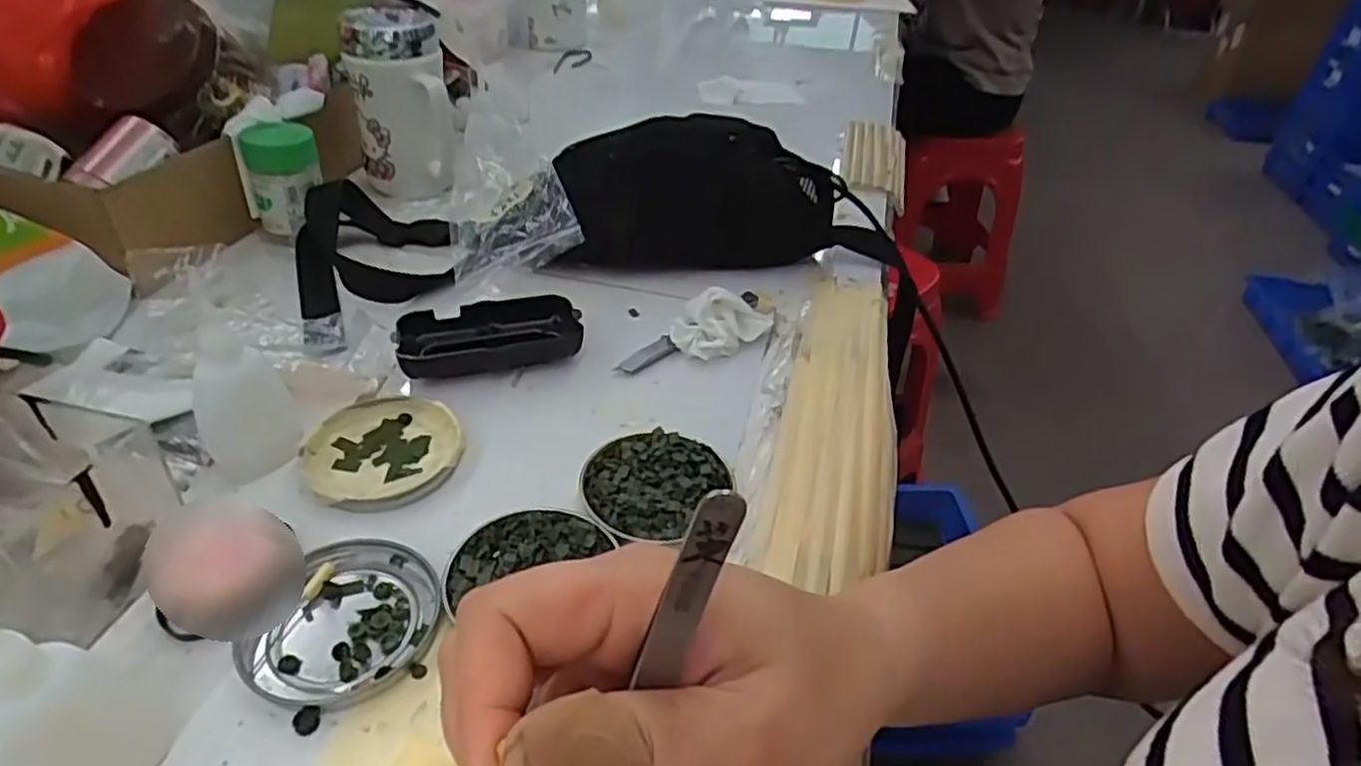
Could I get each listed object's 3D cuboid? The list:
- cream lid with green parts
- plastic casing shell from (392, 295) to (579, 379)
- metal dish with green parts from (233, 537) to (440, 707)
[{"bbox_3d":[-0.158,0.036,0.401,0.078,0.012,0.078,3,39,-3],"label":"cream lid with green parts"},{"bbox_3d":[-0.121,-0.030,0.475,0.109,0.021,0.048,-10,41,-19],"label":"plastic casing shell"},{"bbox_3d":[-0.142,0.103,0.323,0.069,0.010,0.075,3,39,-3],"label":"metal dish with green parts"}]

